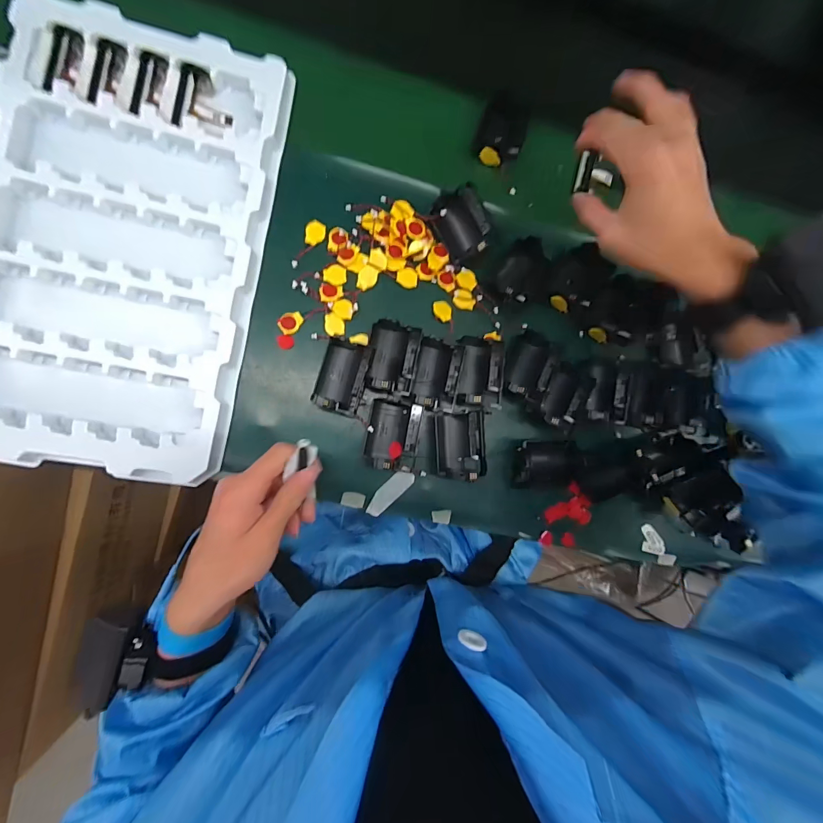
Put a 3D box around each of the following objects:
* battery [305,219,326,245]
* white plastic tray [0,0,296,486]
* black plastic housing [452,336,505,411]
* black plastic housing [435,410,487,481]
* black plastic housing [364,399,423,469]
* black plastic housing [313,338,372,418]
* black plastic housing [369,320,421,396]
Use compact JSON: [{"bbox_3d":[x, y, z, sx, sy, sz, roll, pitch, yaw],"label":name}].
[{"bbox_3d":[-0.103,-0.190,0.415,0.021,0.004,0.027,23,86,-7],"label":"battery"},{"bbox_3d":[-0.274,-0.158,0.375,0.237,0.034,0.423,11,85,-8],"label":"white plastic tray"},{"bbox_3d":[0.072,-0.038,0.417,0.052,0.028,0.082,6,85,-8],"label":"black plastic housing"},{"bbox_3d":[0.052,0.037,0.420,0.055,0.027,0.074,-3,87,-9],"label":"black plastic housing"},{"bbox_3d":[-0.020,0.026,0.412,0.050,0.026,0.069,11,85,-8],"label":"black plastic housing"},{"bbox_3d":[-0.071,-0.036,0.399,0.047,0.036,0.074,16,84,-8],"label":"black plastic housing"},{"bbox_3d":[-0.019,-0.058,0.406,0.049,0.025,0.071,9,85,-8],"label":"black plastic housing"}]

